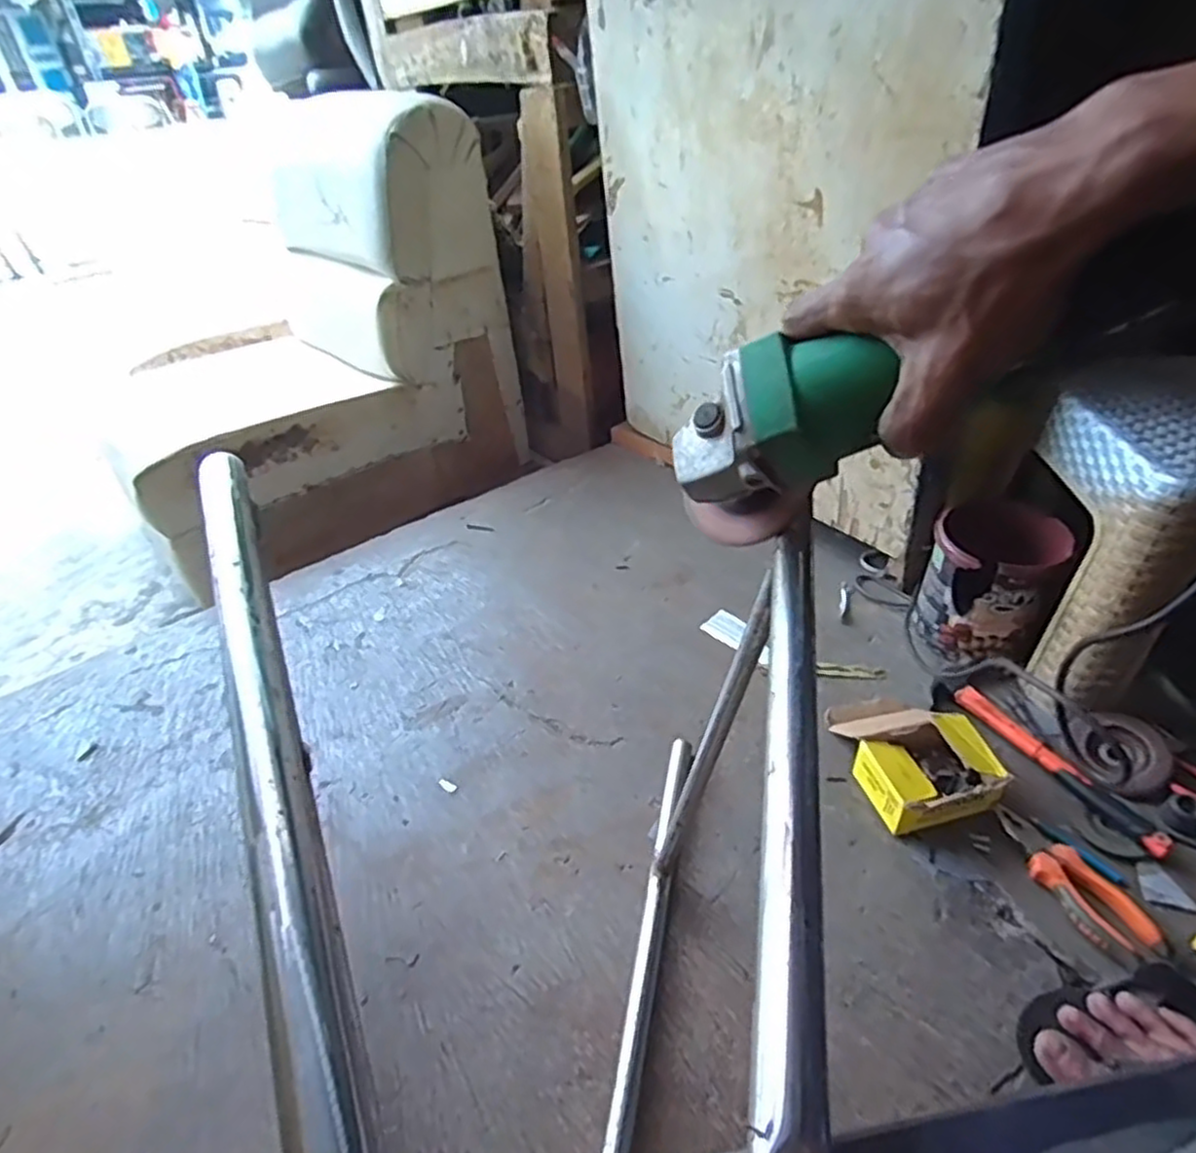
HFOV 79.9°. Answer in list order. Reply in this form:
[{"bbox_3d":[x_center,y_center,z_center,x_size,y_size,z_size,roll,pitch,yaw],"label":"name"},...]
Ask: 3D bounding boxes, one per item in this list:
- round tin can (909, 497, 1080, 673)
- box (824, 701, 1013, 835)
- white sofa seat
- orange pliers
[{"bbox_3d":[0.474,0.009,0.870,0.138,0.153,0.156,21,46,30],"label":"round tin can"},{"bbox_3d":[0.327,0.177,0.748,0.119,0.057,0.163,-11,39,-6],"label":"box"},{"bbox_3d":[-0.657,-0.502,1.442,0.714,0.642,0.725,-32,45,-29],"label":"white sofa seat"},{"bbox_3d":[0.427,0.271,0.643,0.055,0.013,0.151,-19,40,-15],"label":"orange pliers"}]

